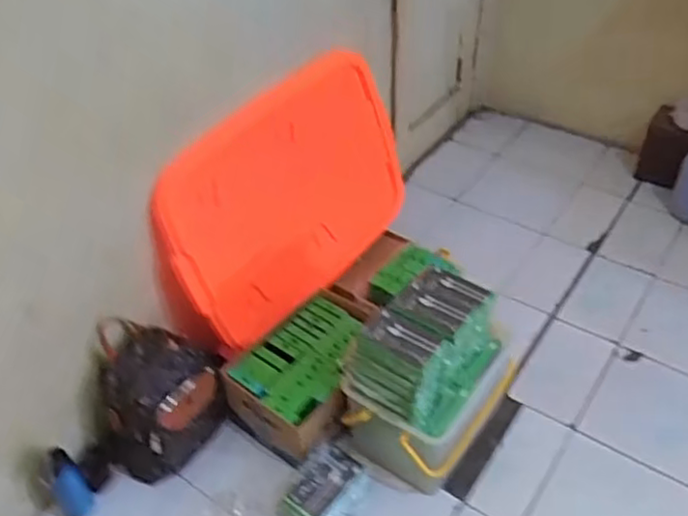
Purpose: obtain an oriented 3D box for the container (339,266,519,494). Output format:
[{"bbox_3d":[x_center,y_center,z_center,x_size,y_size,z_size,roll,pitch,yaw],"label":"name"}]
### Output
[{"bbox_3d":[0.186,0.251,1.463,0.237,0.372,0.353,25,49,26],"label":"container"}]

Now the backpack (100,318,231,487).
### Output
[{"bbox_3d":[-0.384,0.305,1.466,0.264,0.287,0.210,-16,42,-13],"label":"backpack"}]

